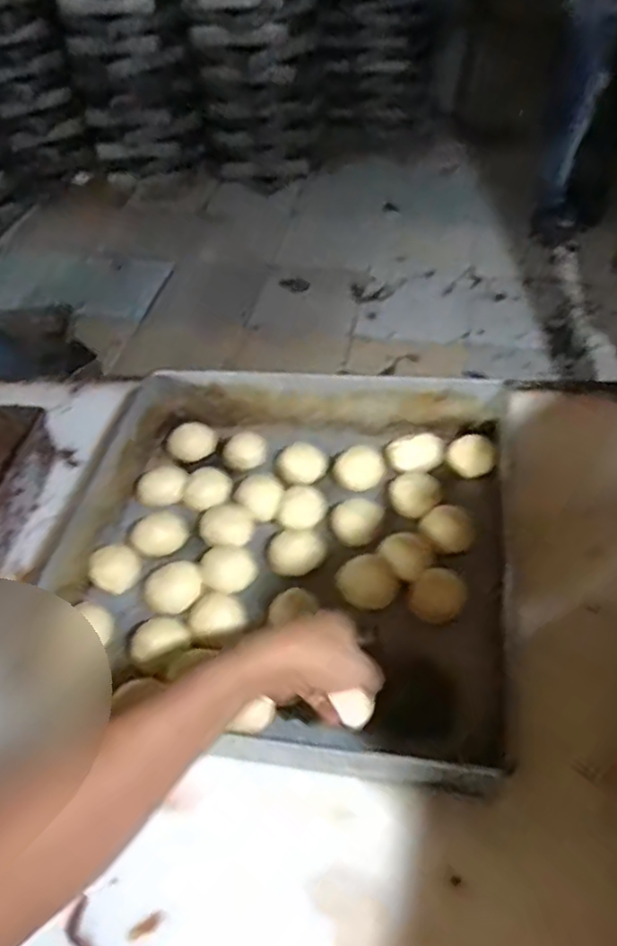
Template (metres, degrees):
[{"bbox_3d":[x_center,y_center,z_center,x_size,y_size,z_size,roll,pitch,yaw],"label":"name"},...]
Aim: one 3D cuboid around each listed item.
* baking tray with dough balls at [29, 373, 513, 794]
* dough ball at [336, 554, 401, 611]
[{"bbox_3d":[-0.018,0.065,0.685,0.433,0.074,0.423,8,49,12],"label":"baking tray with dough balls"},{"bbox_3d":[0.055,0.104,0.666,0.054,0.028,0.044,31,57,29],"label":"dough ball"}]

